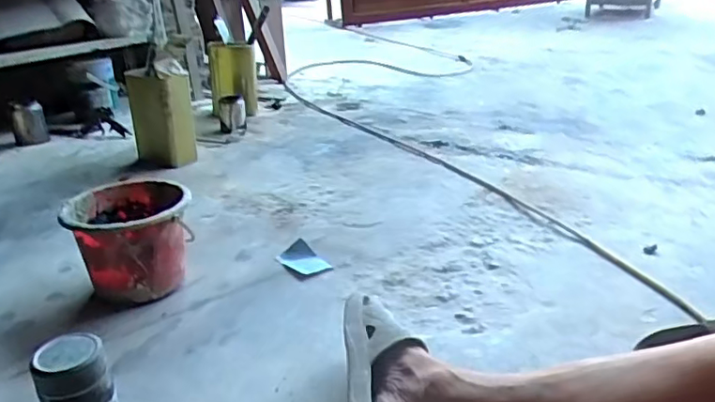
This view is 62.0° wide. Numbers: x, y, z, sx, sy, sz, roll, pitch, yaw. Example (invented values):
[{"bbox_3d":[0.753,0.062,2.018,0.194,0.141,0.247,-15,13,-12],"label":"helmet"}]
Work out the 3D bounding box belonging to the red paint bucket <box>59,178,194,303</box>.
[{"bbox_3d":[-0.402,0.076,1.084,0.201,0.170,0.199,-1,25,0],"label":"red paint bucket"}]

